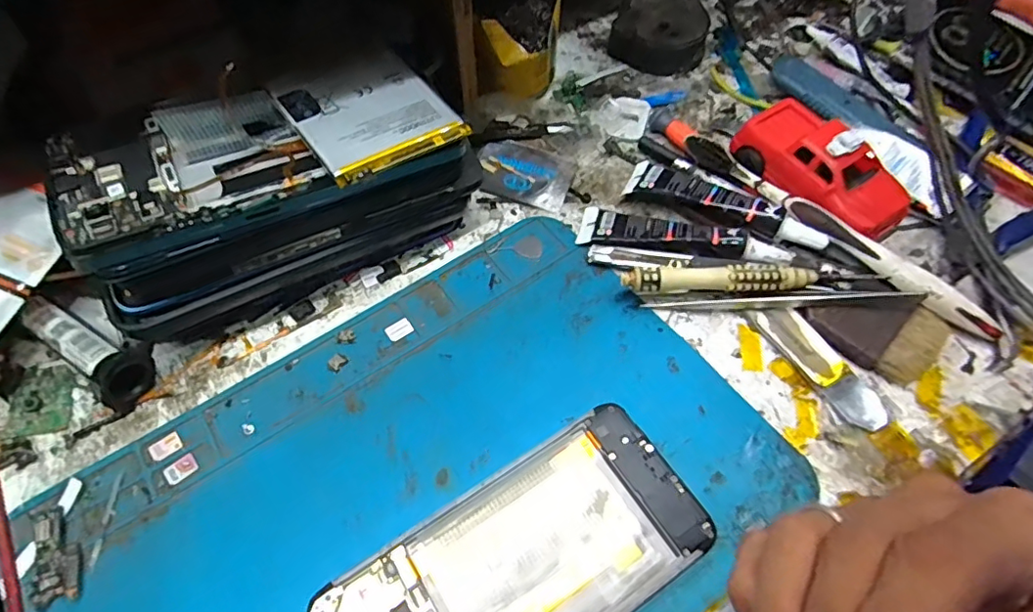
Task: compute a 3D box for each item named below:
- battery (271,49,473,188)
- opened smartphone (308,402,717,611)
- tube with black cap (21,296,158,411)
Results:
[{"bbox_3d":[-0.066,-0.088,0.246,0.063,0.008,0.070,-33,64,-18],"label":"battery"},{"bbox_3d":[0.001,0.103,0.217,0.147,0.009,0.069,-29,63,-16],"label":"opened smartphone"},{"bbox_3d":[-0.202,0.021,0.261,0.070,0.024,0.025,26,62,15],"label":"tube with black cap"}]

